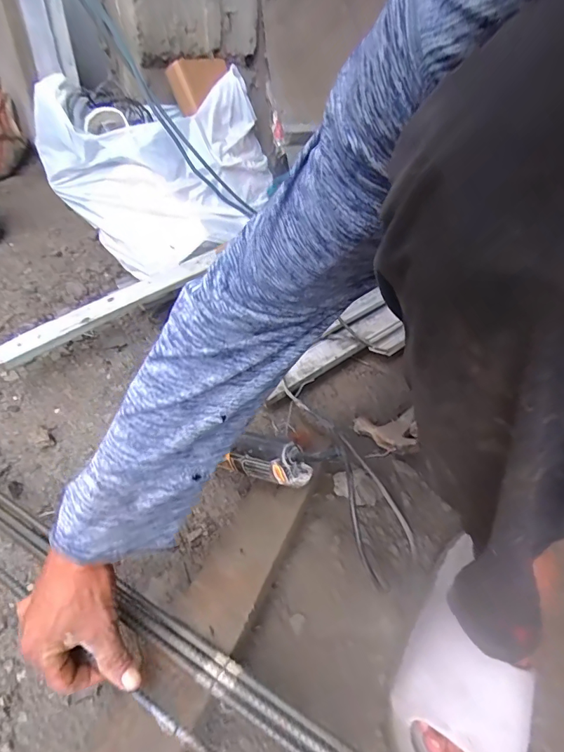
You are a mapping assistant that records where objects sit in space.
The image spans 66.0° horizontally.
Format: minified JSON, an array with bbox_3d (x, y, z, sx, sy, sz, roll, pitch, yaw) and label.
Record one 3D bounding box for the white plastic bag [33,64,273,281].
[{"bbox_3d":[-0.226,-0.434,0.877,0.435,0.366,0.109,-29,21,-14],"label":"white plastic bag"}]

